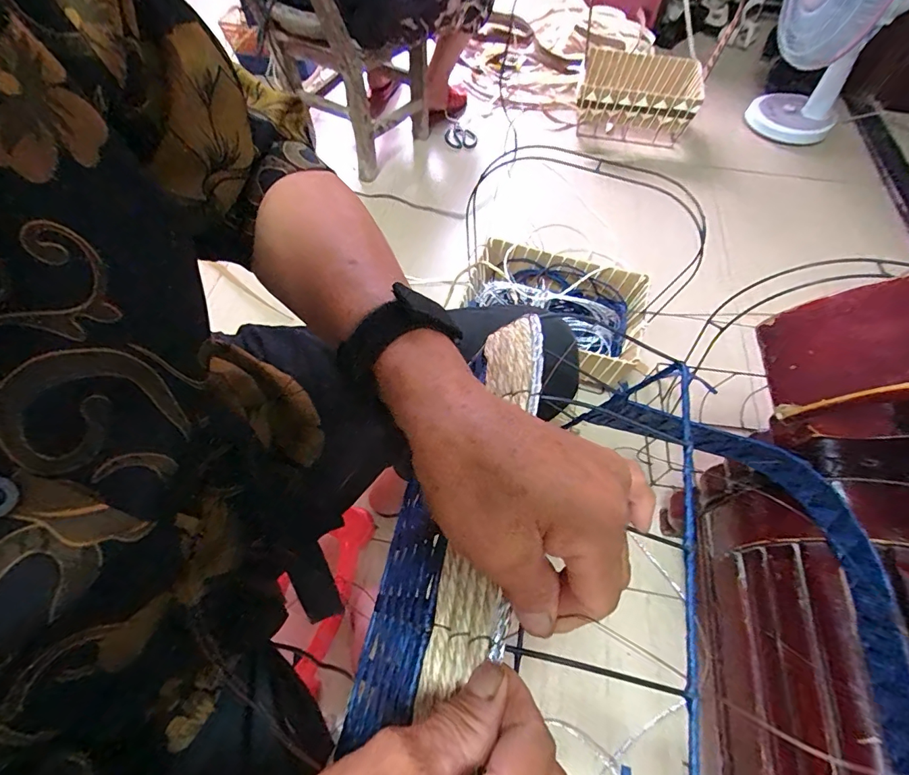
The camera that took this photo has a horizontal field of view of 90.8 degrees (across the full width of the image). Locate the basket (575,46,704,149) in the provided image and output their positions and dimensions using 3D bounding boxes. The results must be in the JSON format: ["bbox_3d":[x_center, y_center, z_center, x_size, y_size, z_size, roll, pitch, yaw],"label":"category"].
[{"bbox_3d":[0.532,-0.853,1.325,0.331,0.157,0.261,17,60,11],"label":"basket"}]

